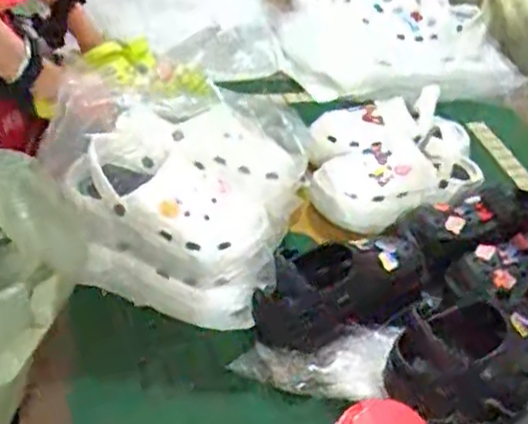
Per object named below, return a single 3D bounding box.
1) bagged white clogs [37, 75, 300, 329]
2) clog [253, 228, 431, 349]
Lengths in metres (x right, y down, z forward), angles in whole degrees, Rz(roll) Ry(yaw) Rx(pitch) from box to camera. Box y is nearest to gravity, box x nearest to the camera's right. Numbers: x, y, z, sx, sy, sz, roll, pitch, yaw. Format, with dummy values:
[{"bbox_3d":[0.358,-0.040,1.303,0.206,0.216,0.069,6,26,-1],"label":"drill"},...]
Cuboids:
[{"bbox_3d":[-0.120,-0.012,0.919,0.306,0.220,0.191,8,36,5],"label":"bagged white clogs"},{"bbox_3d":[0.107,0.096,0.900,0.240,0.097,0.114,-13,39,-23],"label":"clog"}]

